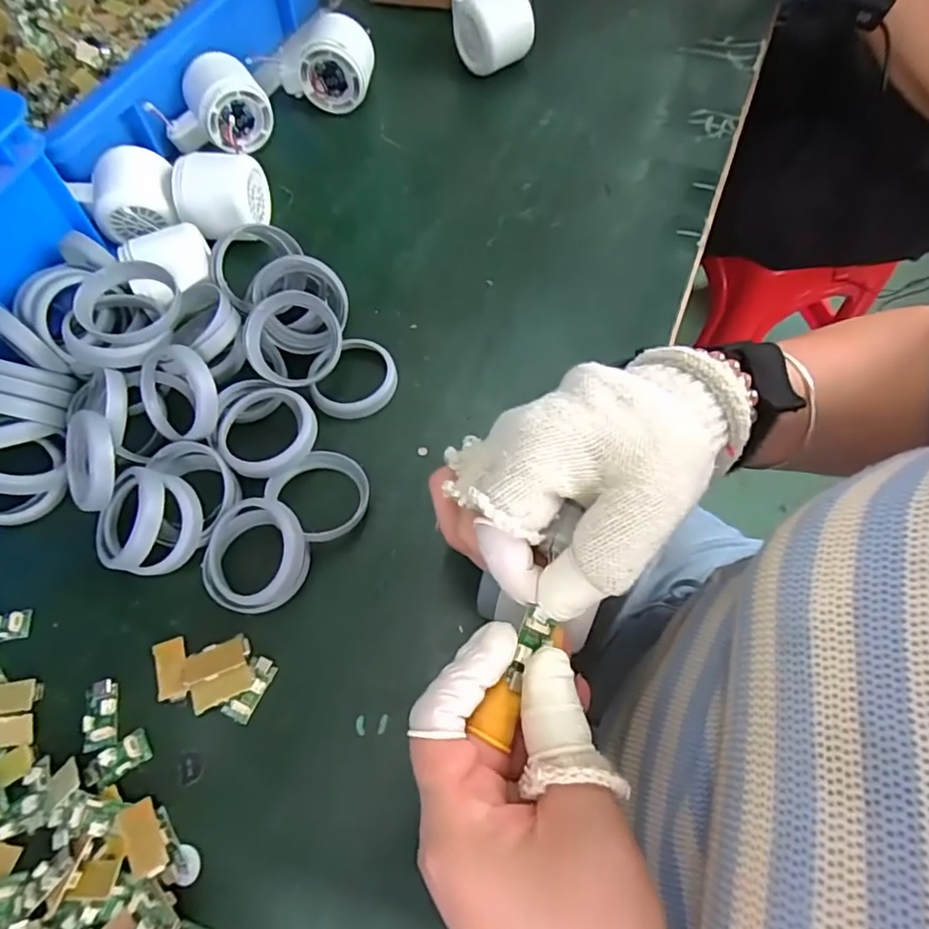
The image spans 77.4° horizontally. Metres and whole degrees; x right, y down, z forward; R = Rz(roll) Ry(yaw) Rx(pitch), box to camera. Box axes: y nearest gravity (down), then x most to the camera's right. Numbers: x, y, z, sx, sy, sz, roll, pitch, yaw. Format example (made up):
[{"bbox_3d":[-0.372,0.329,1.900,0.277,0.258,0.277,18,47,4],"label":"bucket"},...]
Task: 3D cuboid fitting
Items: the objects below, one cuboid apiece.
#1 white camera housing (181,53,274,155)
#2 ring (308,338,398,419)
[{"bbox_3d":[-0.196,-0.301,0.482,0.061,0.053,0.058,-24,67,-9],"label":"white camera housing"},{"bbox_3d":[-0.074,-0.059,0.388,0.055,0.018,0.058,-1,65,1],"label":"ring"}]

